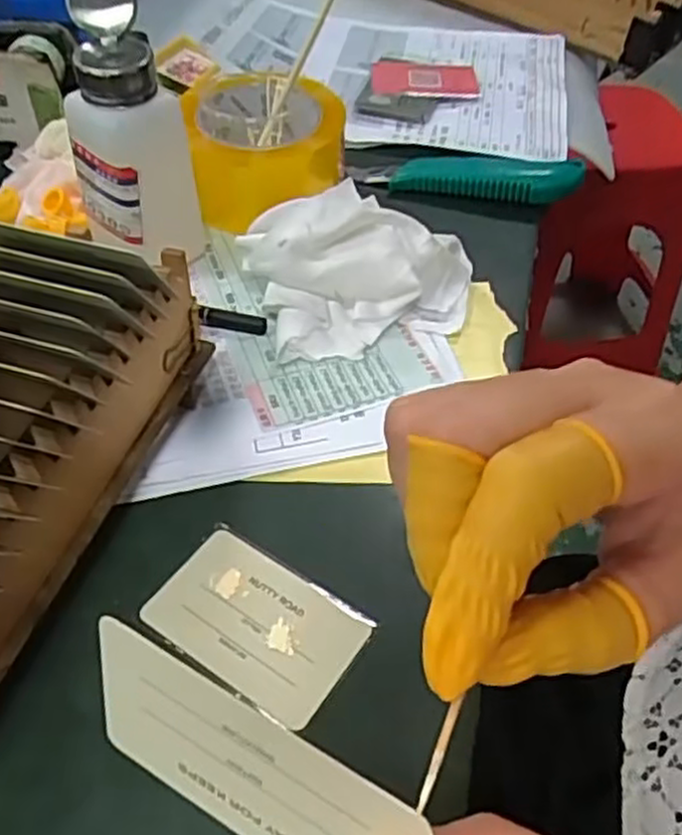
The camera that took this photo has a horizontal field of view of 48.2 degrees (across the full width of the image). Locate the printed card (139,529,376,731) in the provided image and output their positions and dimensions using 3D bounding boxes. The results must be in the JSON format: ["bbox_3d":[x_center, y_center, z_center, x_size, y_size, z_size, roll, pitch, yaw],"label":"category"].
[{"bbox_3d":[-0.035,0.084,0.317,0.085,0.004,0.054,28,53,20],"label":"printed card"}]

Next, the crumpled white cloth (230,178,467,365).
[{"bbox_3d":[0.016,-0.087,0.428,0.132,0.066,0.080,-7,49,-9],"label":"crumpled white cloth"}]

